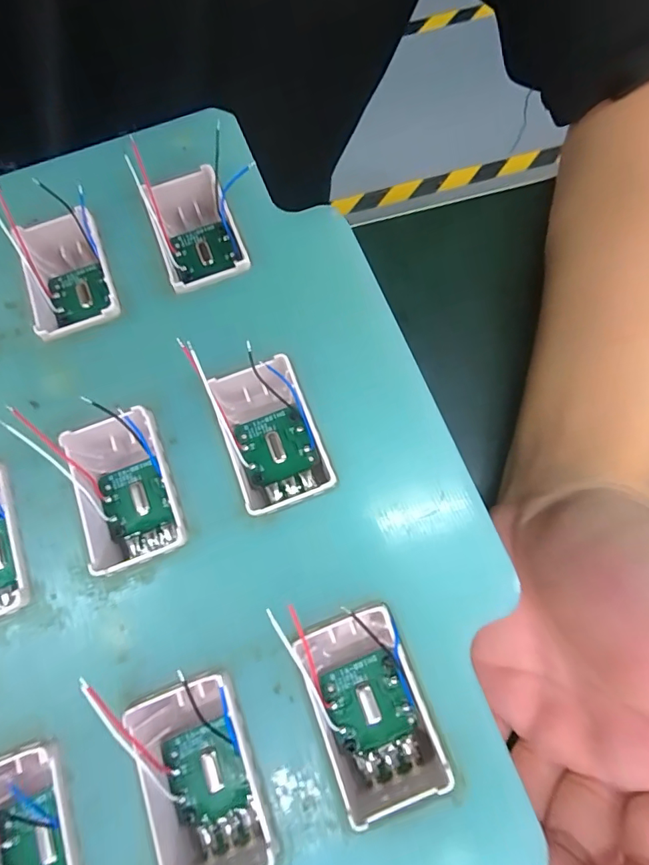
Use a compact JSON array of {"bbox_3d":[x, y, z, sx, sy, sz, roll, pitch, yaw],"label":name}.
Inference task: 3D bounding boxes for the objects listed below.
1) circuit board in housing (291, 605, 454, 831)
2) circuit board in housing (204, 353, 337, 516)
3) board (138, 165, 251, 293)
[{"bbox_3d":[0.008,0.052,0.085,0.020,0.011,0.033,-21,74,-3],"label":"circuit board in housing"},{"bbox_3d":[-0.012,0.001,0.100,0.019,0.011,0.031,-20,73,-3],"label":"circuit board in housing"},{"bbox_3d":[-0.032,-0.050,0.114,0.019,0.010,0.033,-21,74,-3],"label":"board"}]

